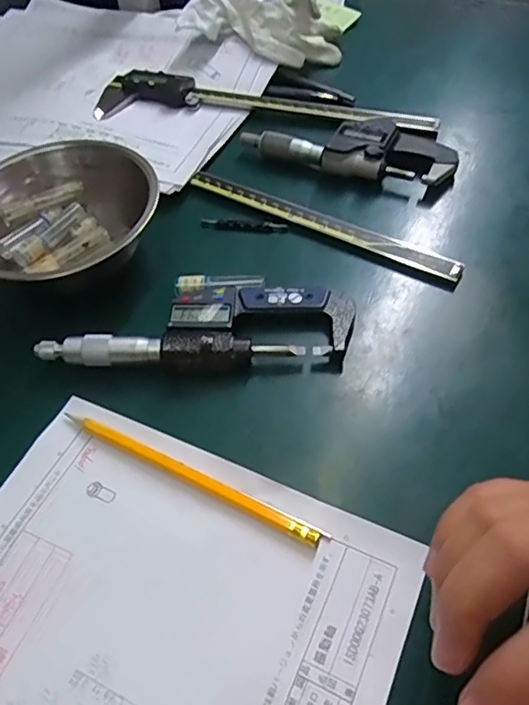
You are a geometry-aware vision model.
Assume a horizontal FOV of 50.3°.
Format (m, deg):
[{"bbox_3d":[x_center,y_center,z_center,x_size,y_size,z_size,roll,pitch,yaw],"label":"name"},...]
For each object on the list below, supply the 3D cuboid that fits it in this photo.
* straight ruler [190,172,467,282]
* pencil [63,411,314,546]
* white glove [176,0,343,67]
[{"bbox_3d":[0.036,-0.091,0.387,0.202,0.004,0.016,25,68,20],"label":"straight ruler"},{"bbox_3d":[-0.041,0.061,0.287,0.148,0.005,0.008,22,57,18],"label":"pencil"},{"bbox_3d":[-0.002,-0.291,0.505,0.138,0.047,0.064,5,54,7],"label":"white glove"}]

